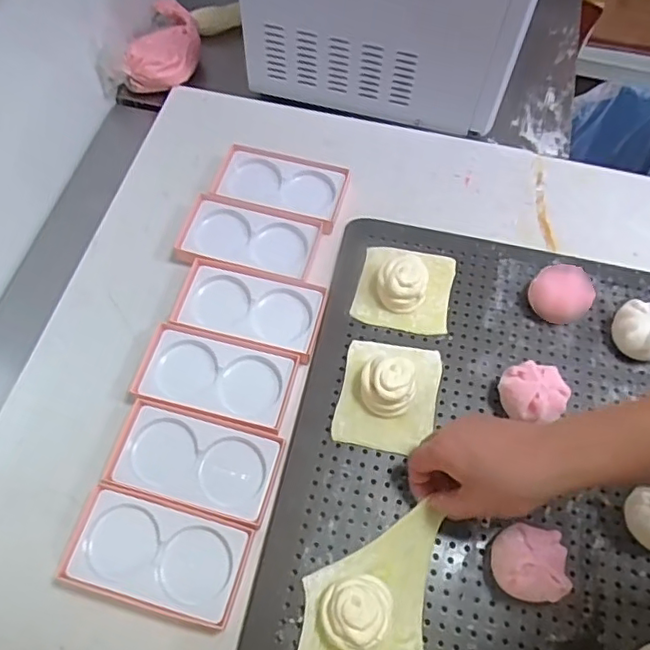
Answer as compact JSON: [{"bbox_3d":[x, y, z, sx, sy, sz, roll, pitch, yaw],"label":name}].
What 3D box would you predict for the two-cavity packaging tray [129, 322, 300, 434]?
[{"bbox_3d":[-0.107,0.053,0.581,0.146,0.024,0.084,13,63,6],"label":"two-cavity packaging tray"}]

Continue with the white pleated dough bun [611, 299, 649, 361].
[{"bbox_3d":[0.330,0.006,0.601,0.059,0.042,0.061,0,62,0],"label":"white pleated dough bun"}]

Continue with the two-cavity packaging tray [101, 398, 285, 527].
[{"bbox_3d":[-0.119,0.126,0.543,0.147,0.021,0.081,14,63,7],"label":"two-cavity packaging tray"}]

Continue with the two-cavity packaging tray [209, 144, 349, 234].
[{"bbox_3d":[-0.057,-0.165,0.699,0.154,0.027,0.089,16,63,8],"label":"two-cavity packaging tray"}]

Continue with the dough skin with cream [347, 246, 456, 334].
[{"bbox_3d":[0.088,-0.049,0.621,0.100,0.042,0.101,11,62,5],"label":"dough skin with cream"}]

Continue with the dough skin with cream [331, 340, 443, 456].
[{"bbox_3d":[0.063,0.060,0.562,0.093,0.047,0.111,11,62,5],"label":"dough skin with cream"}]

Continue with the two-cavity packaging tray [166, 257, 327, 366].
[{"bbox_3d":[-0.081,-0.017,0.619,0.152,0.024,0.083,15,63,7],"label":"two-cavity packaging tray"}]

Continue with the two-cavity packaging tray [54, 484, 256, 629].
[{"bbox_3d":[-0.145,0.200,0.508,0.149,0.024,0.082,14,63,7],"label":"two-cavity packaging tray"}]

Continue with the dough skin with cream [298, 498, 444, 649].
[{"bbox_3d":[0.035,0.232,0.470,0.170,0.043,0.093,-27,65,-14],"label":"dough skin with cream"}]

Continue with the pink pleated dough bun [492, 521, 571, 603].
[{"bbox_3d":[0.167,0.199,0.489,0.058,0.045,0.056,0,62,0],"label":"pink pleated dough bun"}]

